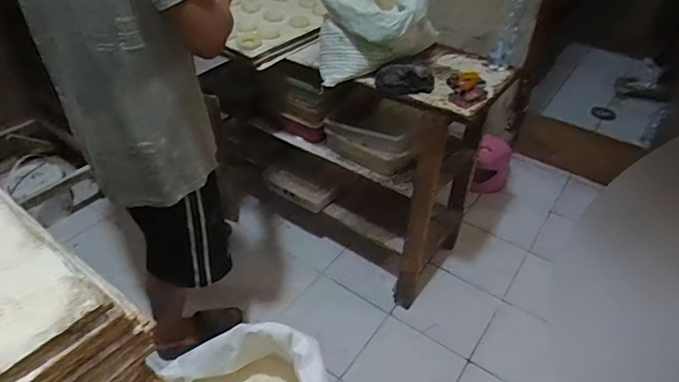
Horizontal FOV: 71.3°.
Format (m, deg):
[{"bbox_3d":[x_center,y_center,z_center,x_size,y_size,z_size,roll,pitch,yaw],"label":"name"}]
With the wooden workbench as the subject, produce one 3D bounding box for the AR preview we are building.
[{"bbox_3d":[0.026,-0.176,1.653,0.897,0.719,0.417,23,45,22],"label":"wooden workbench"}]

